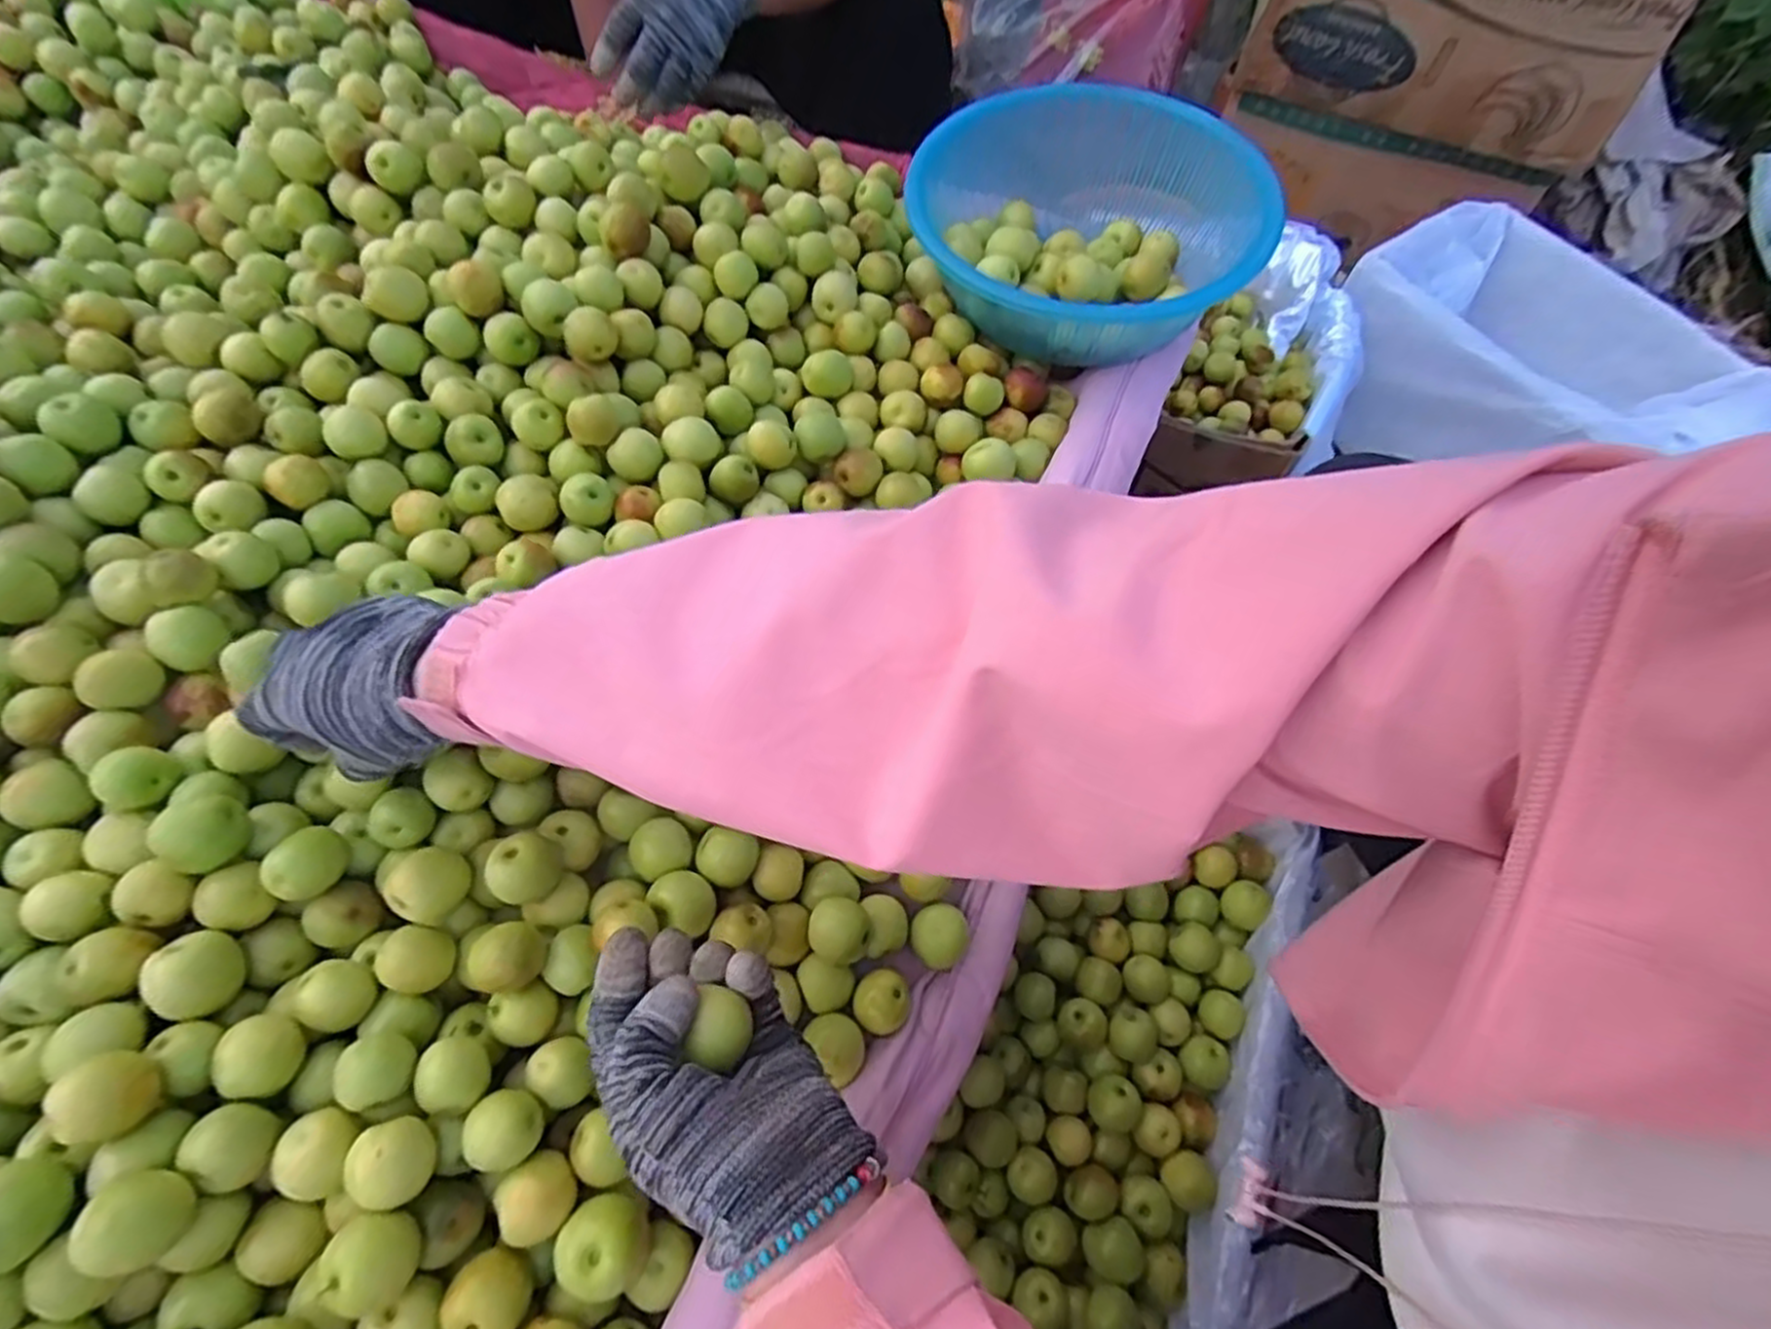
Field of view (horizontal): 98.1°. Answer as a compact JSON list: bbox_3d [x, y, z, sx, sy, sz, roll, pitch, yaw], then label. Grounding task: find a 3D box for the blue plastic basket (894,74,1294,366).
[{"bbox_3d":[0.152,-0.340,0.615,0.263,0.110,0.270,11,61,3],"label":"blue plastic basket"}]

